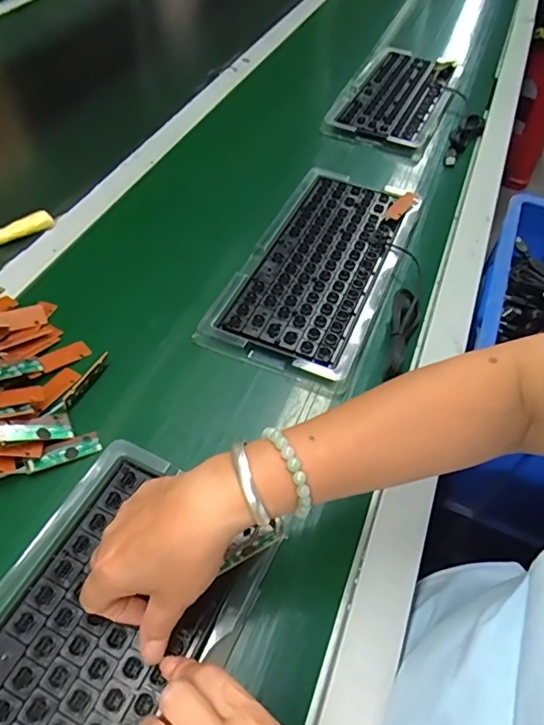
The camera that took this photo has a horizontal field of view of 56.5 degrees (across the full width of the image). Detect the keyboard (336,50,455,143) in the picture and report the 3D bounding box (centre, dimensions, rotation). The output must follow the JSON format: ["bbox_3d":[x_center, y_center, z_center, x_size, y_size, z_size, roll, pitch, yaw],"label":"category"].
[{"bbox_3d":[0.210,-0.446,0.838,0.124,0.023,0.313,21,53,14],"label":"keyboard"}]

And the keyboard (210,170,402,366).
[{"bbox_3d":[0.058,-0.120,0.570,0.120,0.009,0.295,19,53,13],"label":"keyboard"}]

